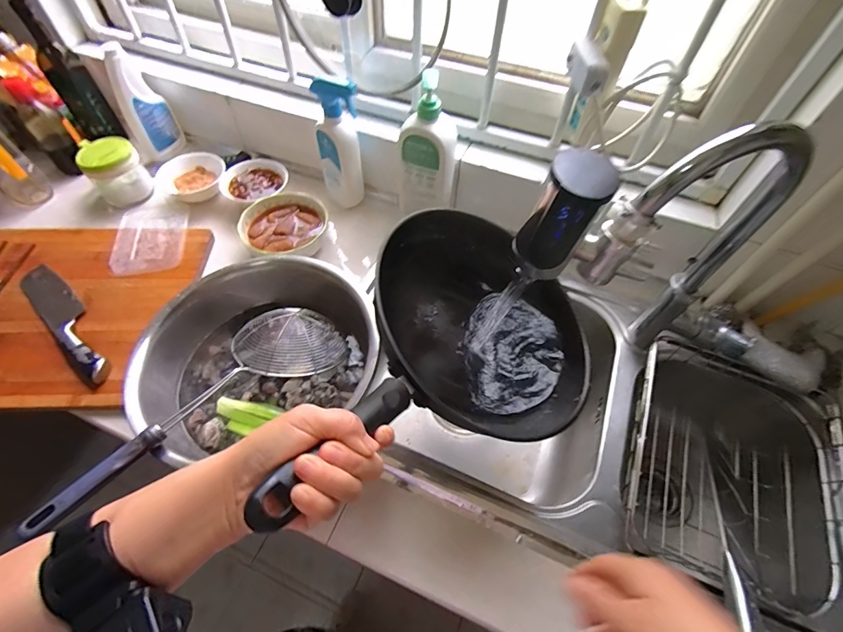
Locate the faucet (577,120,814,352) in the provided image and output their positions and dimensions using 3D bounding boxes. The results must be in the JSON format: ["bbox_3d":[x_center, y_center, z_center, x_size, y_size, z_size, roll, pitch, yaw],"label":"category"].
[{"bbox_3d":[0.276,-0.053,0.470,0.219,0.346,0.040,-13,56,-12],"label":"faucet"}]

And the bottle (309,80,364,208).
[{"bbox_3d":[-0.147,-0.303,0.713,0.077,0.227,0.055,-10,56,-10],"label":"bottle"}]

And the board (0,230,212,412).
[{"bbox_3d":[-0.619,-0.012,0.635,0.446,0.034,0.340,3,54,-1],"label":"board"}]

